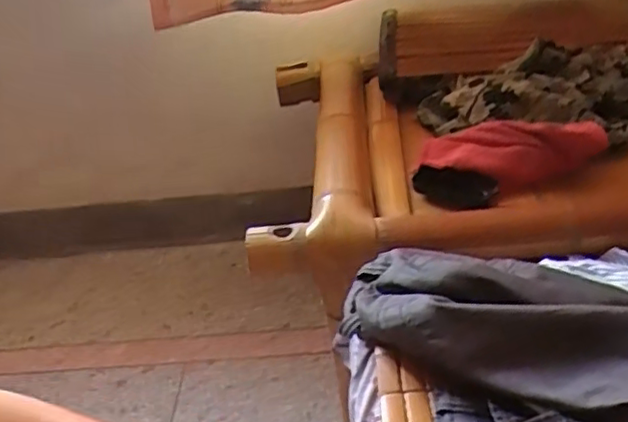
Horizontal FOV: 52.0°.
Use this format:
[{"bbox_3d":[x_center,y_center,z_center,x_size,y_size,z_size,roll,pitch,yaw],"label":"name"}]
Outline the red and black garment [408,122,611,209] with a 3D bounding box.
[{"bbox_3d":[0.248,-0.088,0.876,0.238,0.051,0.153,-15,35,-11],"label":"red and black garment"}]

